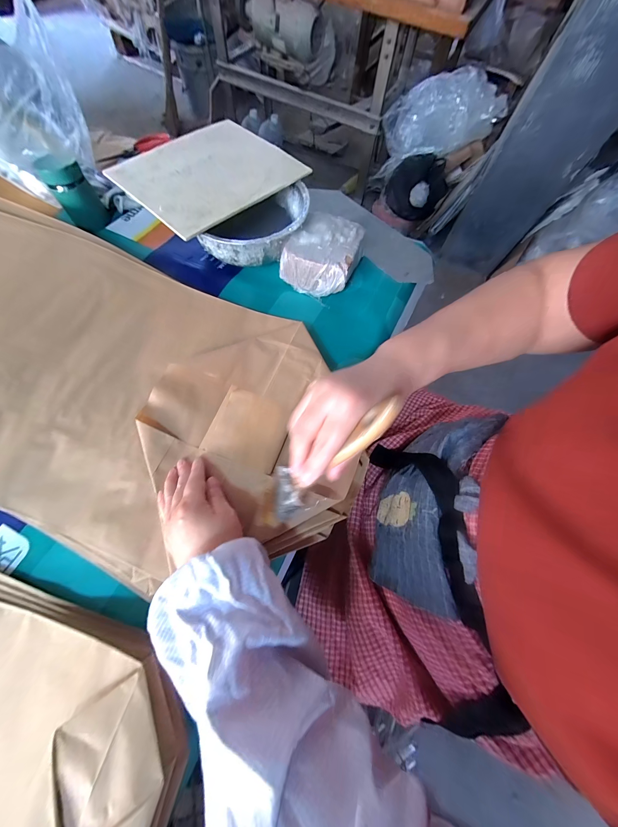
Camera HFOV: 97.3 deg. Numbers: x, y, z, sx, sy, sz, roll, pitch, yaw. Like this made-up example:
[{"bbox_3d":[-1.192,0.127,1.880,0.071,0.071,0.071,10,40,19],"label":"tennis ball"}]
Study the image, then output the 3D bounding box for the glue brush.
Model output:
[{"bbox_3d":[0.011,0.043,0.233,0.165,0.024,0.043,-42,73,28],"label":"glue brush"}]

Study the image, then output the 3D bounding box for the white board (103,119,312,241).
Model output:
[{"bbox_3d":[-0.178,-0.432,0.480,0.244,0.011,0.274,41,71,14],"label":"white board"}]

